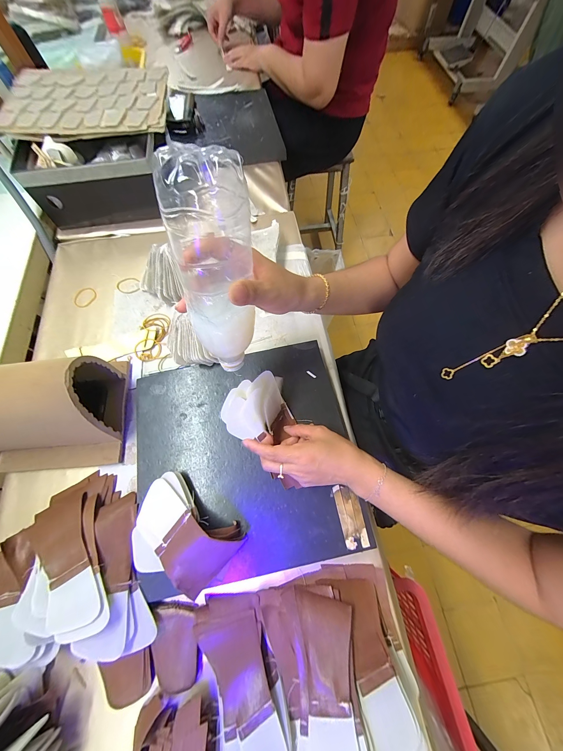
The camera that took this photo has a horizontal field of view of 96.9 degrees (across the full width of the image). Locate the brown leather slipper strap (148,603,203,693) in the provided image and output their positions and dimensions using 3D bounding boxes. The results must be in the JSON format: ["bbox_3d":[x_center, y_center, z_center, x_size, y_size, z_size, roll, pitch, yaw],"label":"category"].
[{"bbox_3d":[-0.128,0.324,0.300,0.061,0.011,0.084,-2,69,-1],"label":"brown leather slipper strap"}]

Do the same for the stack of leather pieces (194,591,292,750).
[{"bbox_3d":[-0.044,0.347,0.276,0.083,0.035,0.162,-14,70,-6],"label":"stack of leather pieces"}]

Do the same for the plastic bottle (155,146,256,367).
[{"bbox_3d":[-0.062,-0.085,0.234,0.069,0.189,0.063,2,39,1],"label":"plastic bottle"}]

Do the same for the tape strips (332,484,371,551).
[{"bbox_3d":[0.093,0.188,0.335,0.031,0.005,0.076,-11,69,-4],"label":"tape strips"}]

